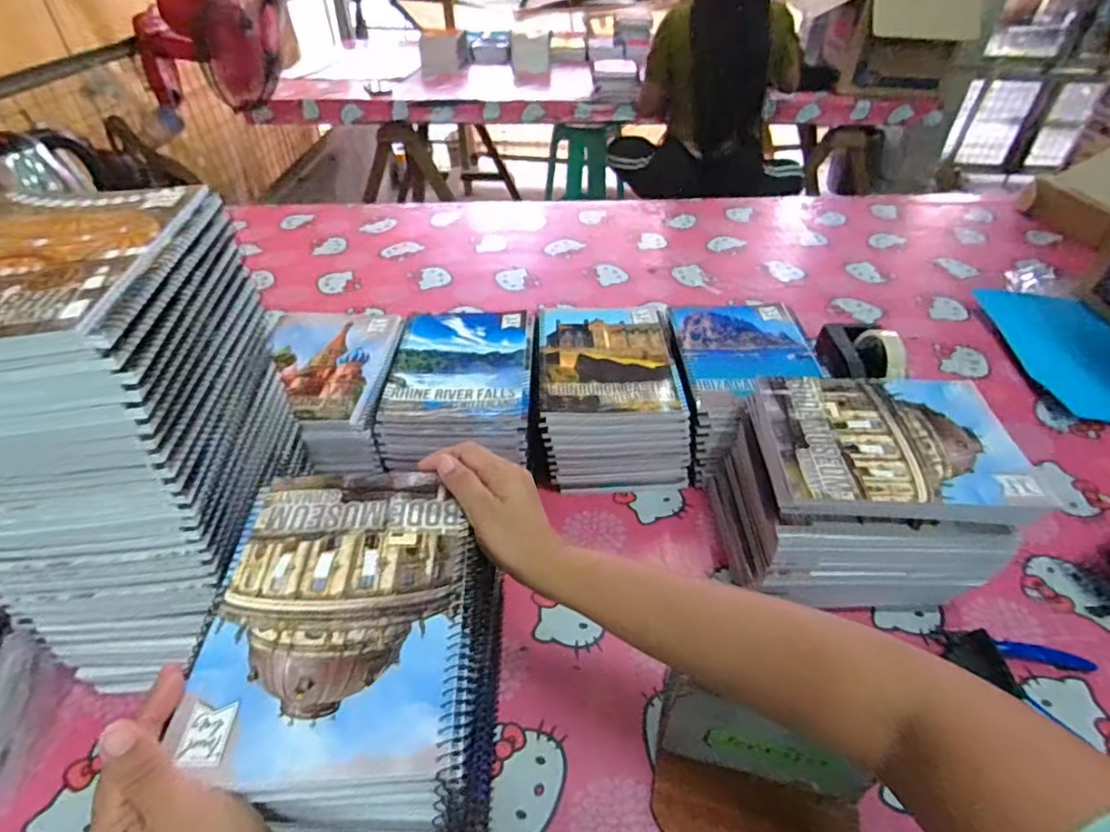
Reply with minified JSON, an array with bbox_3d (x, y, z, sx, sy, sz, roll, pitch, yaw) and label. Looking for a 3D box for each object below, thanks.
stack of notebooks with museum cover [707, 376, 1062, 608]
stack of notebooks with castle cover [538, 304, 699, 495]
[{"bbox_3d":[0.283,0.074,0.534,0.202,0.161,0.154,0,42,1],"label":"stack of notebooks with museum cover"},{"bbox_3d":[0.066,-0.025,0.686,0.165,0.124,0.200,-2,42,-1],"label":"stack of notebooks with castle cover"}]

